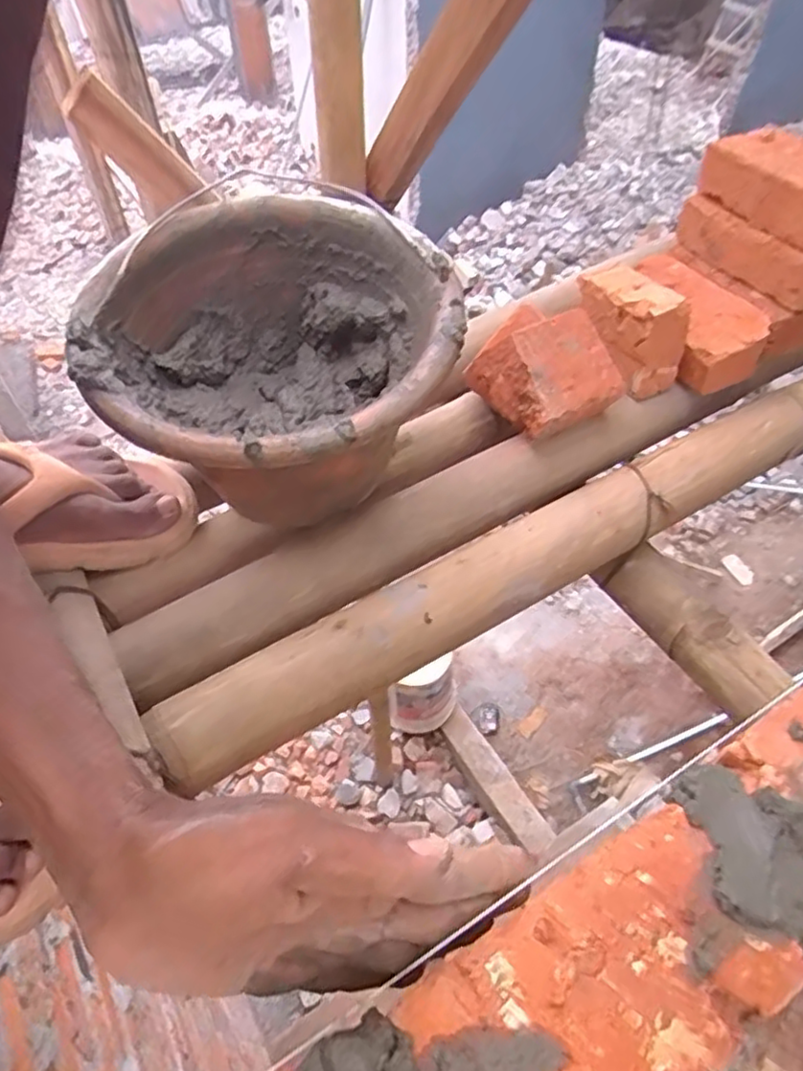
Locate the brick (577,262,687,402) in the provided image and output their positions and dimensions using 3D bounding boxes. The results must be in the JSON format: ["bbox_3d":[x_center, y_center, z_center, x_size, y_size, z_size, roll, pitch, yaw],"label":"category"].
[{"bbox_3d":[0.200,-0.184,0.588,0.050,0.078,0.100,-22,52,-16],"label":"brick"}]

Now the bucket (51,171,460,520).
[{"bbox_3d":[-0.089,-0.115,0.488,0.242,0.152,0.243,-1,49,1],"label":"bucket"}]

